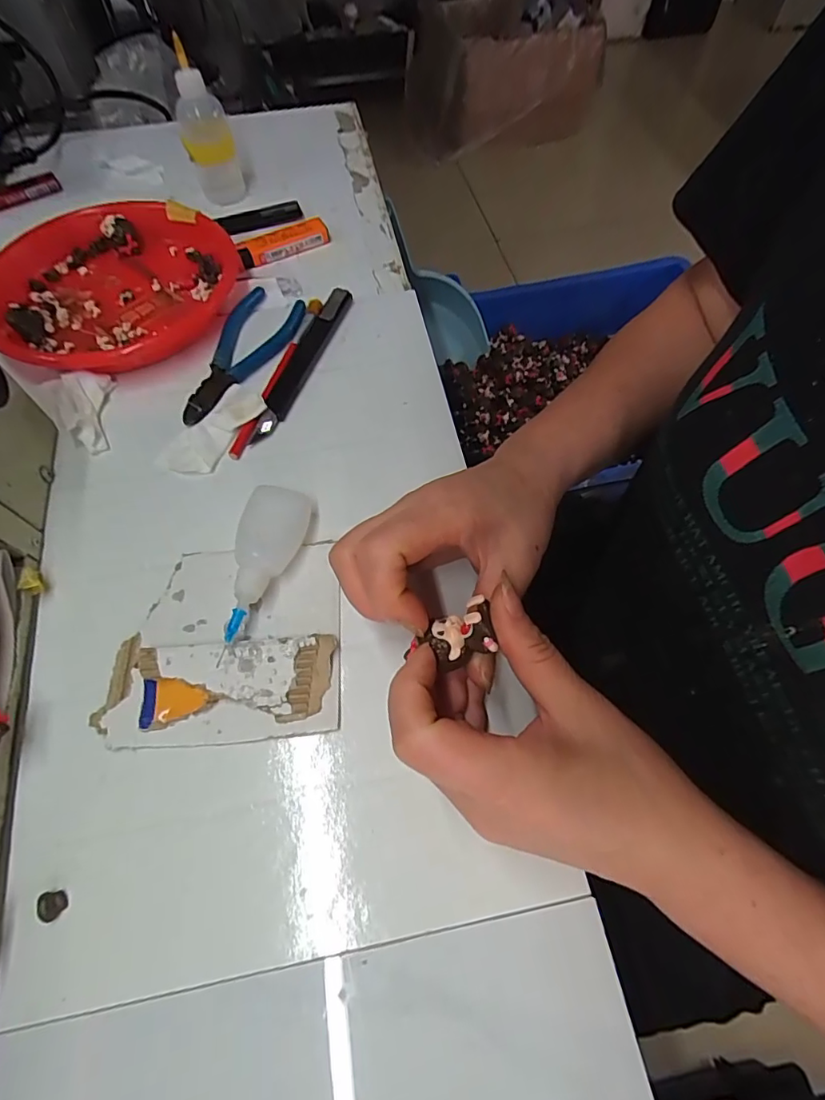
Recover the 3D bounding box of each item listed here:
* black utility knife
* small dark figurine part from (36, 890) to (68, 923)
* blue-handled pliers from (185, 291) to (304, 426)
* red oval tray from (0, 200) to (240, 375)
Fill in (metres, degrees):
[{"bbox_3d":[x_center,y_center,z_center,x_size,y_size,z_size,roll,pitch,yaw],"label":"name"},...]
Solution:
[{"bbox_3d":[-0.077,-0.131,0.351,0.021,0.014,0.135,18,64,8],"label":"black utility knife"},{"bbox_3d":[-0.155,0.153,0.220,0.009,0.005,0.011,-11,63,-8],"label":"small dark figurine part"},{"bbox_3d":[-0.126,-0.139,0.358,0.055,0.008,0.125,22,65,10],"label":"blue-handled pliers"},{"bbox_3d":[-0.216,-0.195,0.373,0.157,0.027,0.176,39,69,17],"label":"red oval tray"}]

